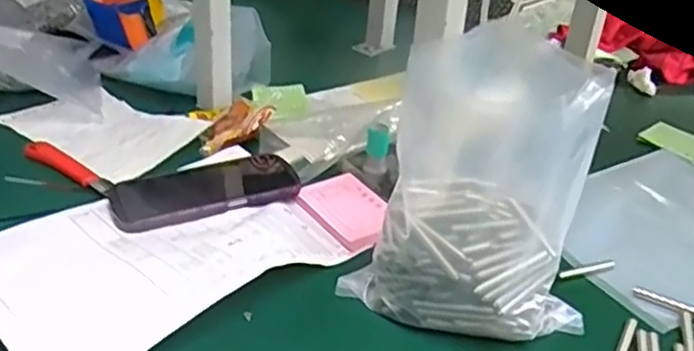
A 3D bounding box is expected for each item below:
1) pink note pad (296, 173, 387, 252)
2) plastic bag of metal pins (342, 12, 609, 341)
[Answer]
[{"bbox_3d":[0.004,0.032,0.631,0.068,0.011,0.105,-15,35,-26],"label":"pink note pad"},{"bbox_3d":[0.093,0.016,0.491,0.176,0.205,0.090,10,32,11],"label":"plastic bag of metal pins"}]

